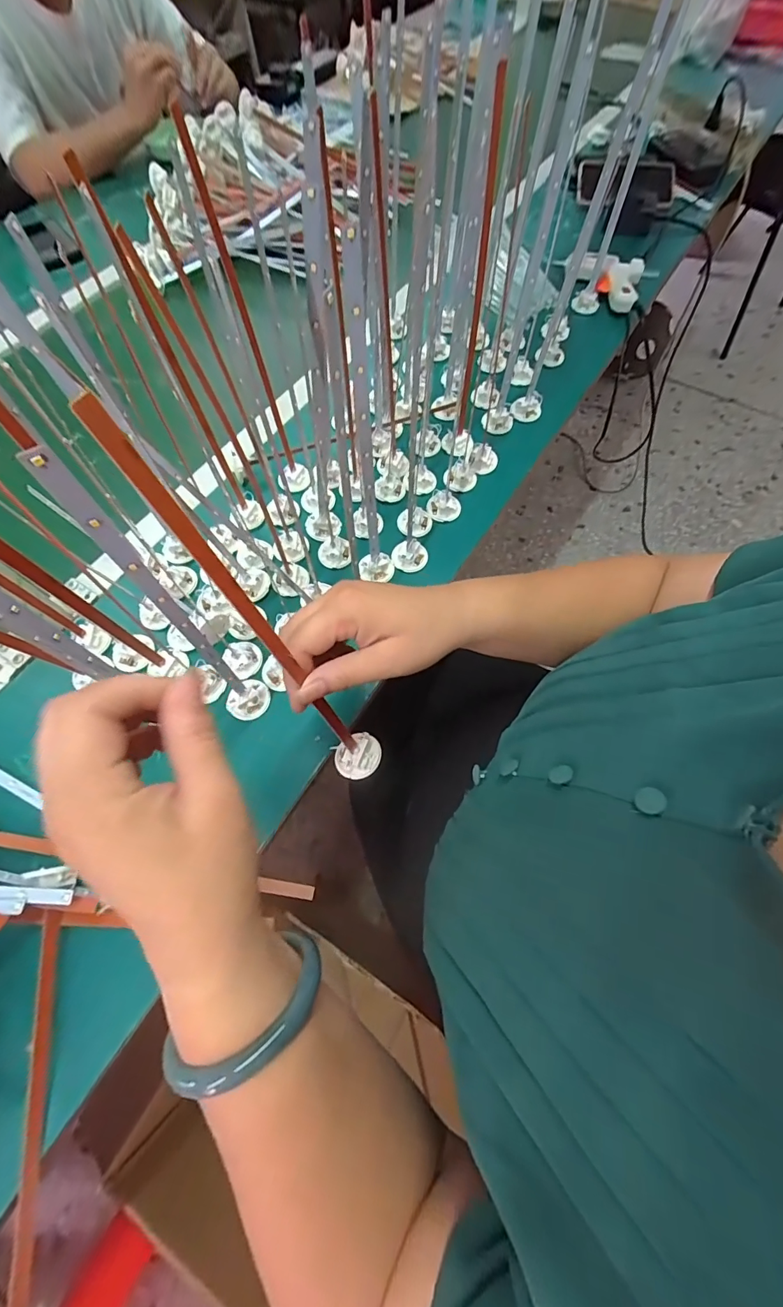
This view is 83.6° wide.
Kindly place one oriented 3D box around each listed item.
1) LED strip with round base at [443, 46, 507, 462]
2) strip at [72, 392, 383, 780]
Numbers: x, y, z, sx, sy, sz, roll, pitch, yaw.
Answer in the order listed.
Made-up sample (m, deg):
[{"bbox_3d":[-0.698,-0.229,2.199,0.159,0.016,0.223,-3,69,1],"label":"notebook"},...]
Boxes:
[{"bbox_3d":[0.077,-0.314,0.411,0.034,0.284,0.043,9,66,5],"label":"LED strip with round base"},{"bbox_3d":[-0.061,0.004,0.254,0.027,0.291,0.034,33,69,34],"label":"strip"}]

